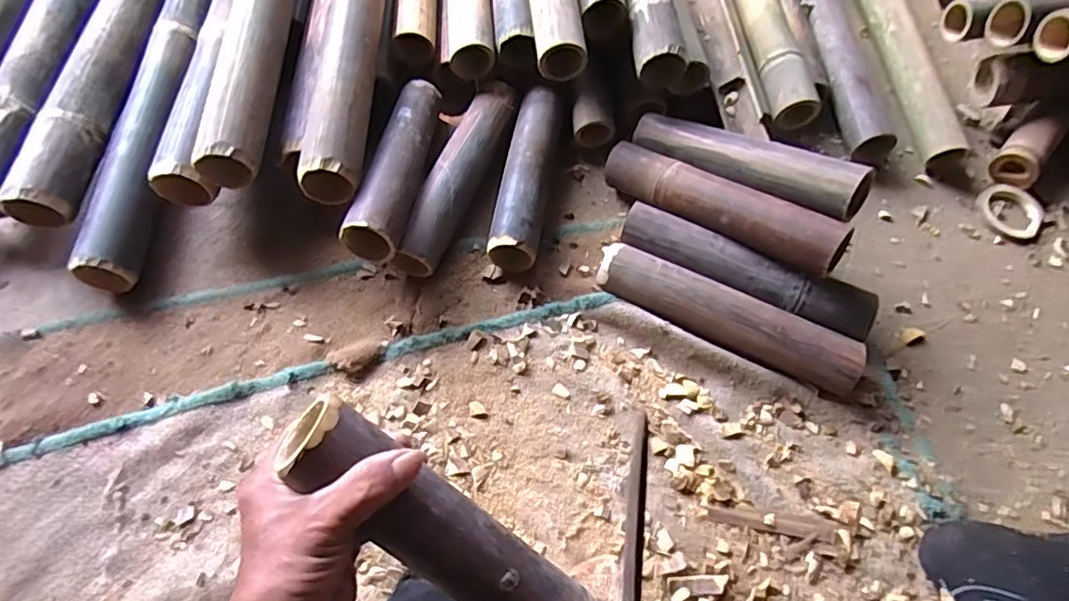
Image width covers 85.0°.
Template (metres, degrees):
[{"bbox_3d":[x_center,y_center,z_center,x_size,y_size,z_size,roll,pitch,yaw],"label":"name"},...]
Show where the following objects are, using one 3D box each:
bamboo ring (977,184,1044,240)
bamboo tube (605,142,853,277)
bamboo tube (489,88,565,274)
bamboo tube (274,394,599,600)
[{"bbox_3d":[0.598,-0.113,0.733,0.078,0.012,0.078,1,63,-2],"label":"bamboo ring"},{"bbox_3d":[0.199,-0.105,0.635,0.268,0.049,0.056,31,65,29],"label":"bamboo tube"},{"bbox_3d":[-0.007,-0.144,0.695,0.054,0.058,0.240,9,63,2],"label":"bamboo tube"},{"bbox_3d":[-0.055,0.163,0.392,0.266,0.049,0.056,44,65,-18],"label":"bamboo tube"}]

